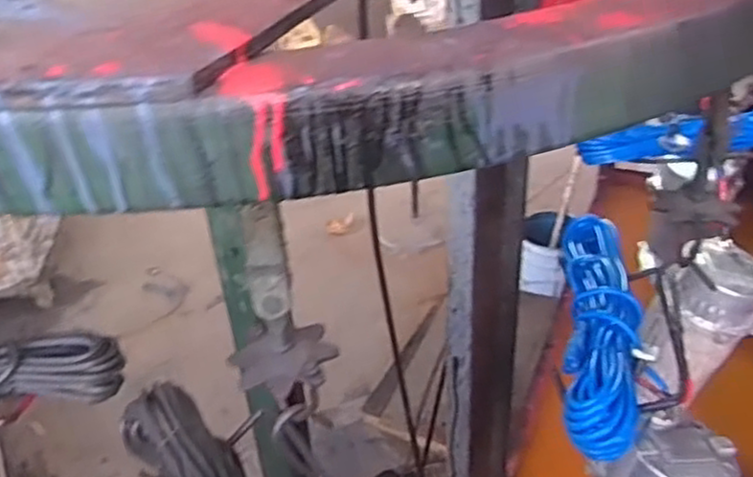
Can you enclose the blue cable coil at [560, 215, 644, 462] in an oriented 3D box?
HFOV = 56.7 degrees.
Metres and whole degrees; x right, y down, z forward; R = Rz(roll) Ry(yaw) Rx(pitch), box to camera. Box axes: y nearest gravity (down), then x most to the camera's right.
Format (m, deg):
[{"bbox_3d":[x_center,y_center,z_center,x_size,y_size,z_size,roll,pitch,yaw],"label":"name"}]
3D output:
[{"bbox_3d":[0.233,0.076,0.729,0.076,0.052,0.349,4,36,12],"label":"blue cable coil"}]

